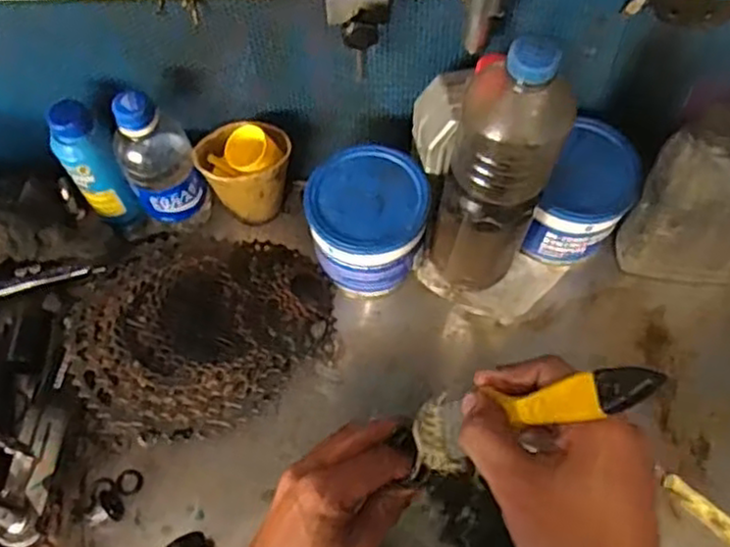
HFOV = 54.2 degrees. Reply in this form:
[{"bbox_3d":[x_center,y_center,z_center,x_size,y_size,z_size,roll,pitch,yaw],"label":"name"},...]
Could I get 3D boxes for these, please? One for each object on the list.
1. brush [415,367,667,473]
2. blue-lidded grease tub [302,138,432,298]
[{"bbox_3d":[0.083,0.074,0.374,0.020,0.159,0.037,23,58,-26],"label":"brush"},{"bbox_3d":[0.003,-0.044,0.626,0.097,0.088,0.102,-1,61,2],"label":"blue-lidded grease tub"}]

